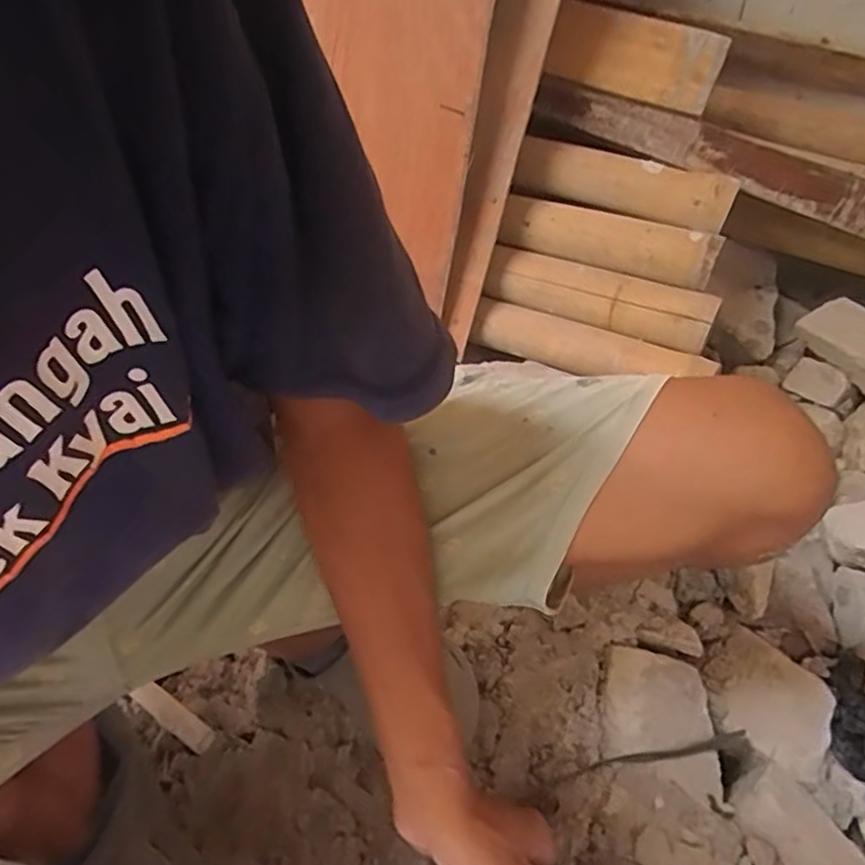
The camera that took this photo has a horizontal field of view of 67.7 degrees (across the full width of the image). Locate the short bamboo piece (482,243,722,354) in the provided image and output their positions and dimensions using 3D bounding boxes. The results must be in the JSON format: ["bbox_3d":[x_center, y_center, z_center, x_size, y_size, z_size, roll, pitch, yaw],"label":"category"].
[{"bbox_3d":[0.213,-0.180,0.846,0.311,0.053,0.059,21,52,25],"label":"short bamboo piece"}]

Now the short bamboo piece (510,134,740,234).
[{"bbox_3d":[0.244,-0.327,0.840,0.280,0.026,0.076,26,90,26],"label":"short bamboo piece"}]

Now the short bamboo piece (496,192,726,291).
[{"bbox_3d":[0.221,-0.253,0.846,0.302,0.048,0.063,21,52,26],"label":"short bamboo piece"}]

